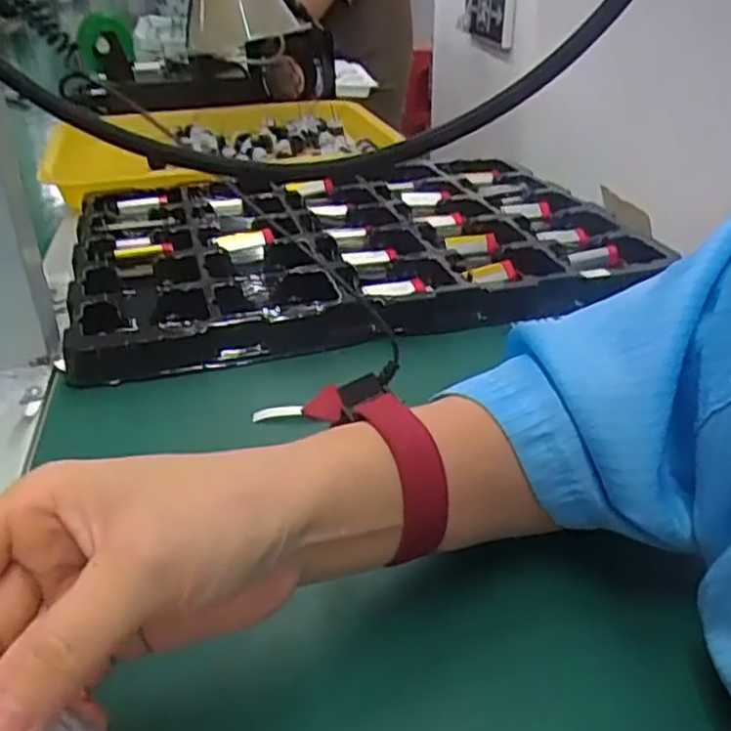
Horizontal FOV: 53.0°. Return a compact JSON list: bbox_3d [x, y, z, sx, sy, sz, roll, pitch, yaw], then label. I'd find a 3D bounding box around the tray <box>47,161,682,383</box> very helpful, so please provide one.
[{"bbox_3d":[-0.012,-0.109,0.611,0.425,0.027,0.326,-9,31,-13],"label":"tray"}]

